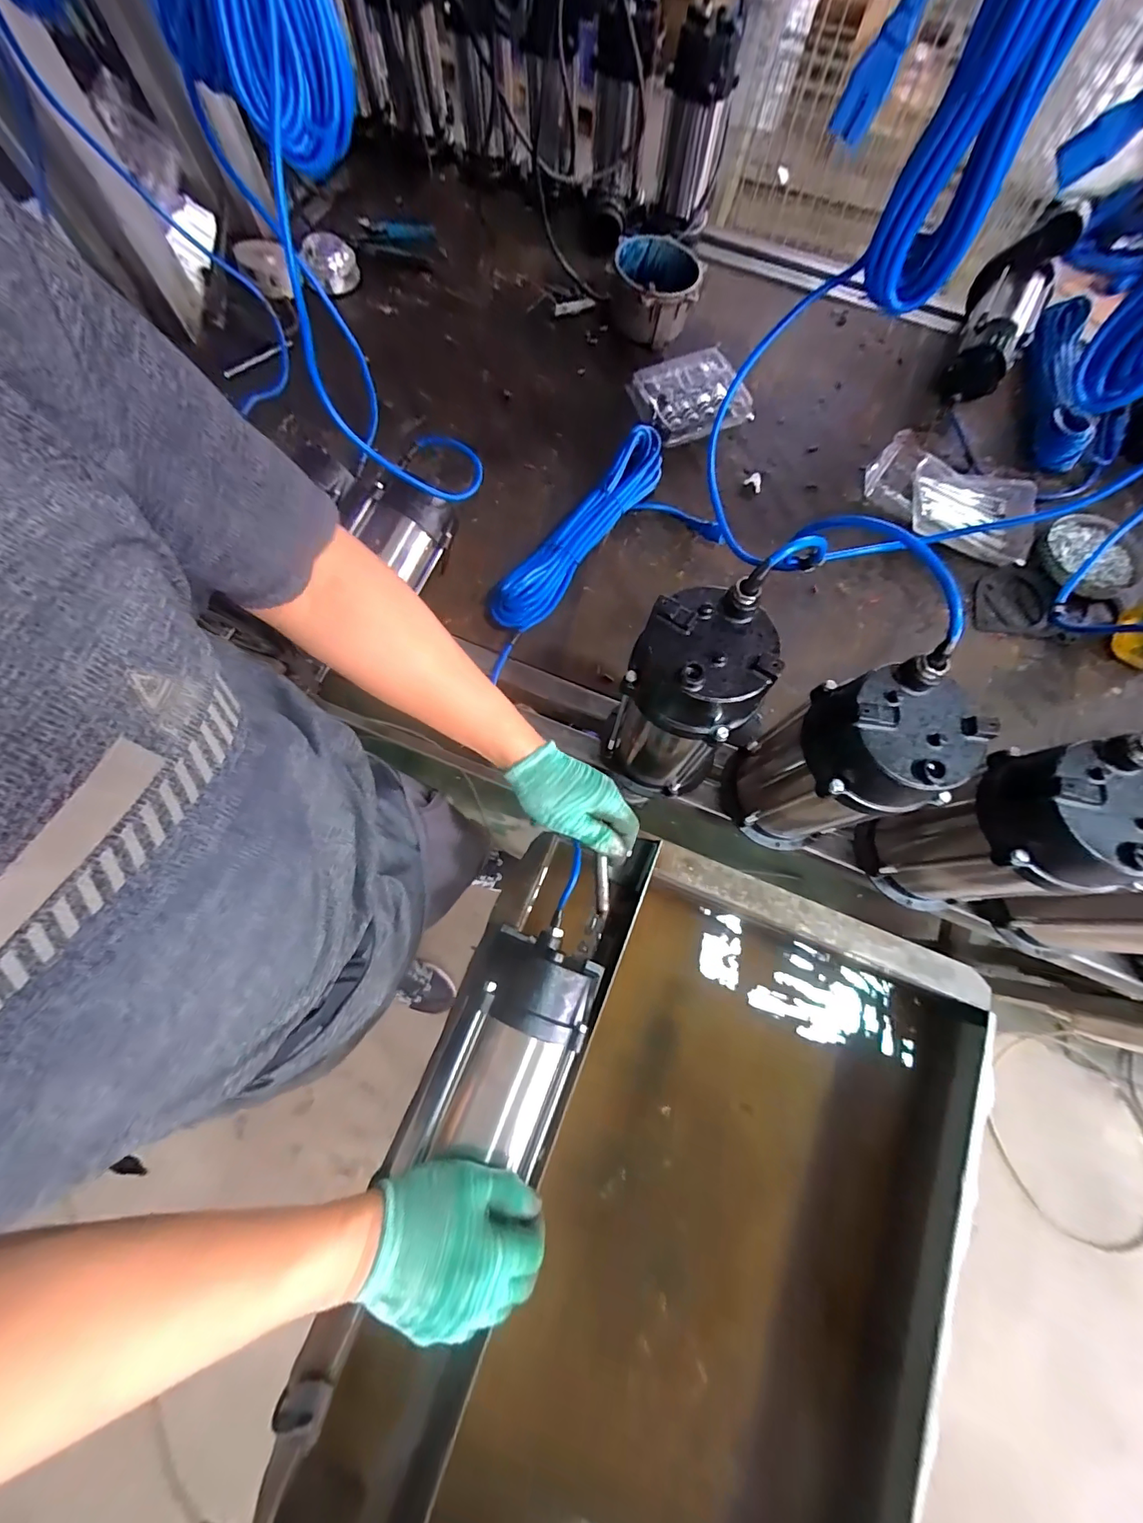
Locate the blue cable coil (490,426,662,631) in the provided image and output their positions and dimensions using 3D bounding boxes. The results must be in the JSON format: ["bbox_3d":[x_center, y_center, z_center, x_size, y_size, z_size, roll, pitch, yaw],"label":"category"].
[{"bbox_3d":[0.016,-0.331,0.693,0.064,0.069,0.367,35,76,8],"label":"blue cable coil"}]

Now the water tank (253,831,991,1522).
[{"bbox_3d":[0.105,0.513,0.589,0.598,0.223,0.753,22,75,4],"label":"water tank"}]

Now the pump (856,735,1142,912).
[{"bbox_3d":[0.420,0.079,0.487,0.111,0.261,0.132,0,74,-2],"label":"pump"}]

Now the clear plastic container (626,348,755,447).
[{"bbox_3d":[0.194,-0.597,0.787,0.158,0.034,0.144,-28,77,-9],"label":"clear plastic container"}]

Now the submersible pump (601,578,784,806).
[{"bbox_3d":[0.111,-0.052,0.513,0.122,0.263,0.126,24,75,5],"label":"submersible pump"}]

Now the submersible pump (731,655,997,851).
[{"bbox_3d":[0.266,0.009,0.500,0.117,0.266,0.124,1,74,-2],"label":"submersible pump"}]

